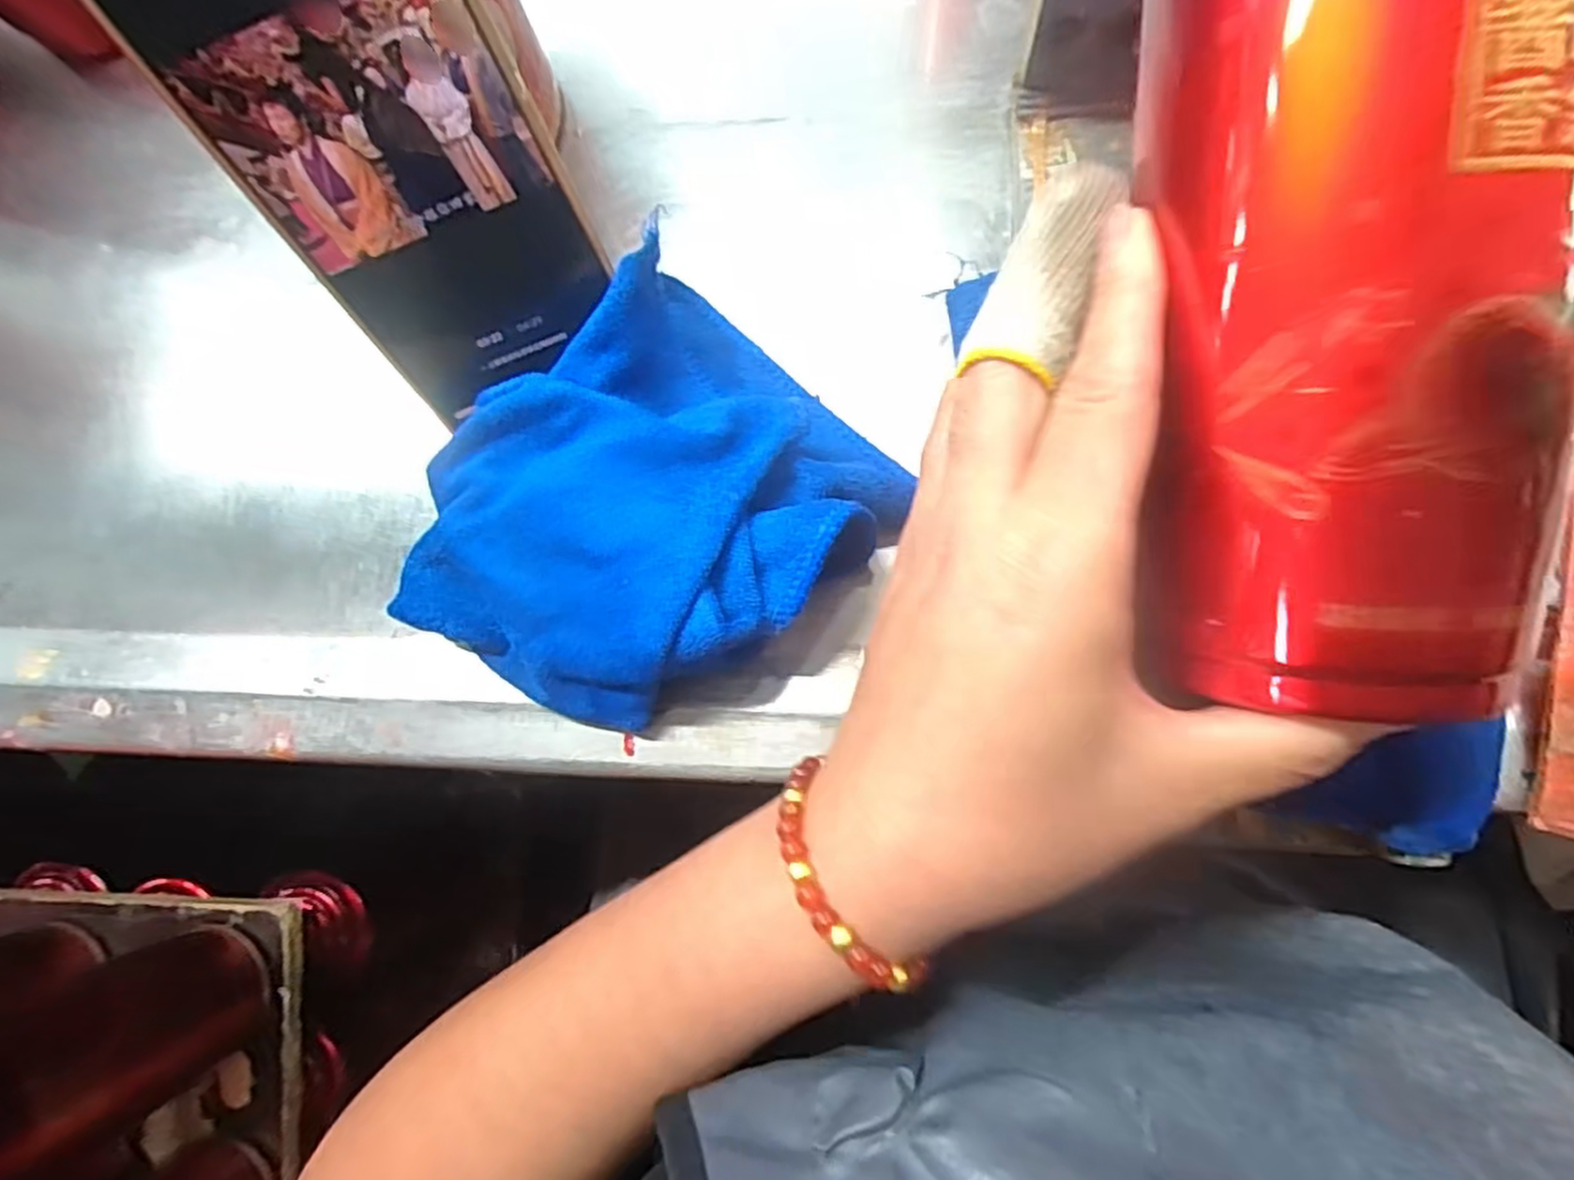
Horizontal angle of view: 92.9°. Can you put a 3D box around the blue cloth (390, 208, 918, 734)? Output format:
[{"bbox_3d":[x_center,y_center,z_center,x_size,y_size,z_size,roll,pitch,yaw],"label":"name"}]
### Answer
[{"bbox_3d":[-0.050,-0.022,0.239,0.148,0.042,0.116,-42,83,3],"label":"blue cloth"}]

